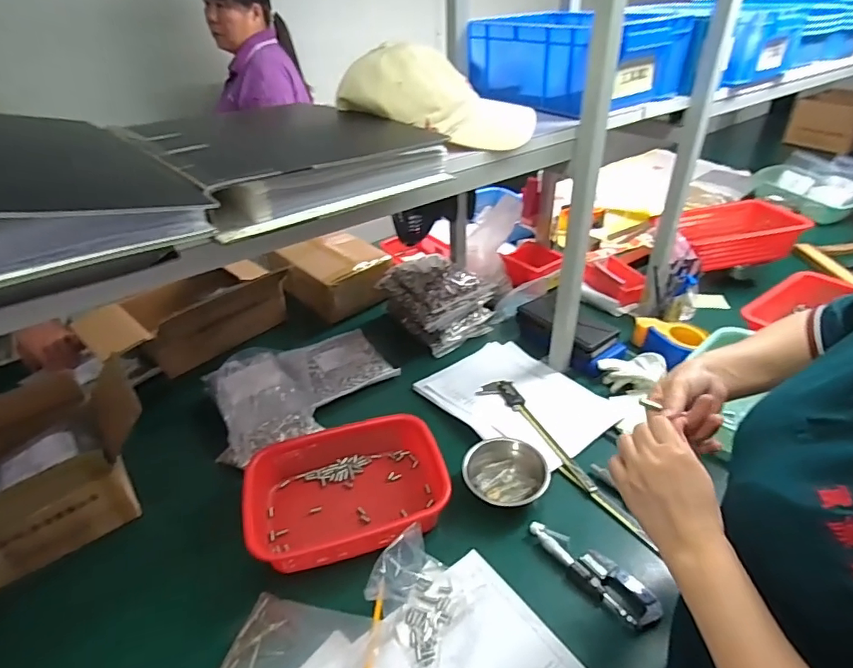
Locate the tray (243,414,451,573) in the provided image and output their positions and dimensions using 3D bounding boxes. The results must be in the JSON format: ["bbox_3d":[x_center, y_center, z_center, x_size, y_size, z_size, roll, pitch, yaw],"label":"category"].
[{"bbox_3d":[-0.127,0.232,0.790,0.290,0.070,0.226,-11,36,-13],"label":"tray"}]

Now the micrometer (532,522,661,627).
[{"bbox_3d":[0.231,0.320,0.693,0.060,0.025,0.187,-28,43,-32],"label":"micrometer"}]

